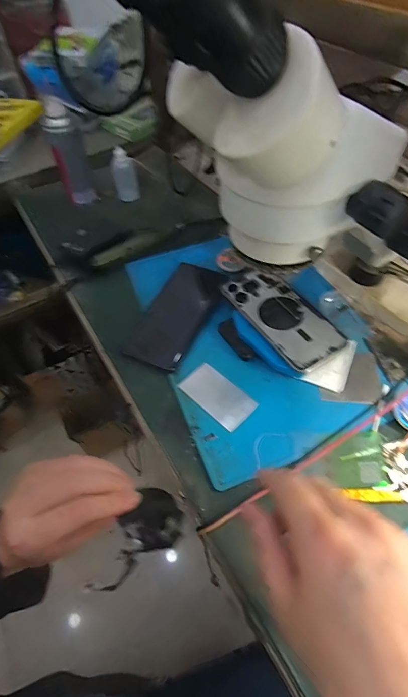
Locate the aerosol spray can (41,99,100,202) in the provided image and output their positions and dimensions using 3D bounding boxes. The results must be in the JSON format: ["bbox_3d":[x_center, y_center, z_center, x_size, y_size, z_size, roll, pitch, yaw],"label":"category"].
[{"bbox_3d":[-0.218,-0.314,0.590,0.049,0.148,0.051,-2,55,2],"label":"aerosol spray can"}]

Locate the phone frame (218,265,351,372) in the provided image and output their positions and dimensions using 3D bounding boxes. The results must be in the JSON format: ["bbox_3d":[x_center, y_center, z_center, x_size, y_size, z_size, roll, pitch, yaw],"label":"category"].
[{"bbox_3d":[0.092,-0.042,0.434,0.072,0.005,0.155,-31,59,-16],"label":"phone frame"}]

